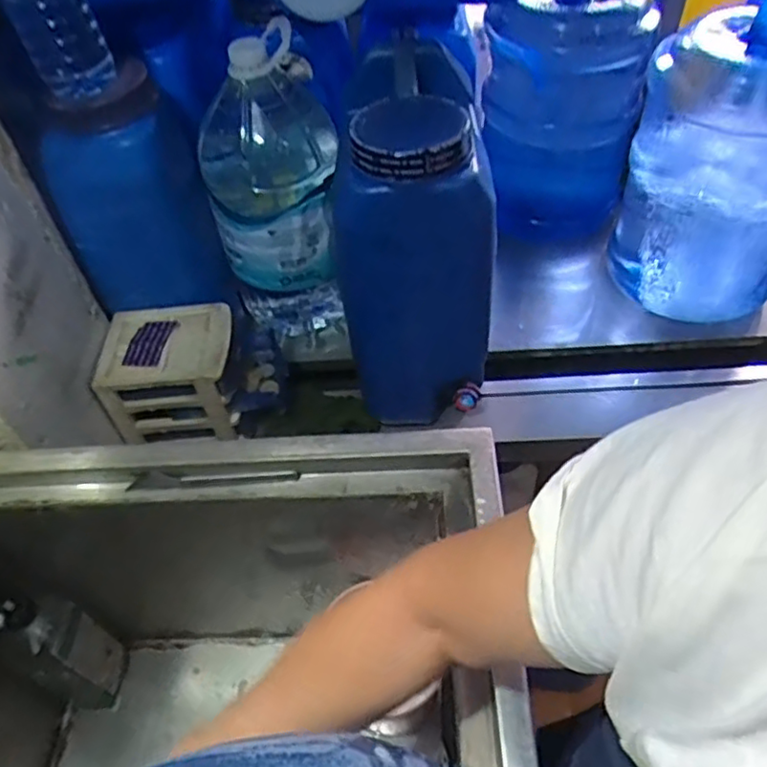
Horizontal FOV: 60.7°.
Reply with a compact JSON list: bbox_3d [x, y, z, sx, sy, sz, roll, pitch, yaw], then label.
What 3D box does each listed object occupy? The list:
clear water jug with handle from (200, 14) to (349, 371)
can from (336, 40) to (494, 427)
[{"bbox_3d":[-0.151,-0.248,0.930,0.172,0.425,0.208,-15,50,-7],"label":"clear water jug with handle"},{"bbox_3d":[0.035,-0.186,0.840,0.173,0.403,0.280,-4,50,2],"label":"can"}]

